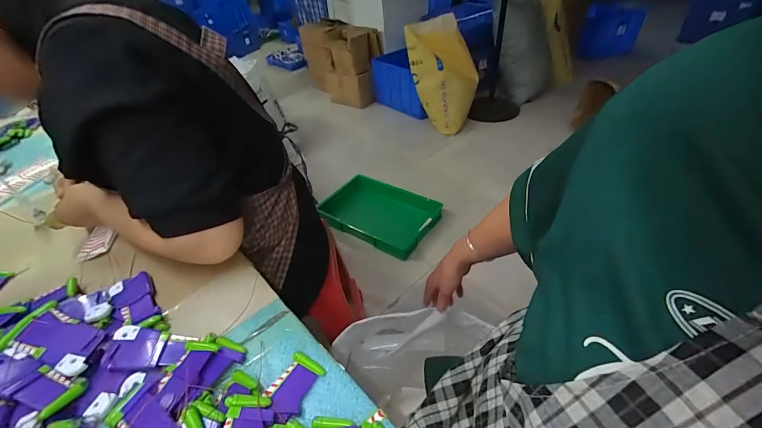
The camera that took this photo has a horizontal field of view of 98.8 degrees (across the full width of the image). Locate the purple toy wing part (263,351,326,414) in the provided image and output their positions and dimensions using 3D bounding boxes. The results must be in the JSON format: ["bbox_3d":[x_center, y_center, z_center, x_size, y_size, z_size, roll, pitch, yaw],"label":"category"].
[{"bbox_3d":[-0.096,0.189,0.364,0.040,0.018,0.061,16,46,24],"label":"purple toy wing part"}]

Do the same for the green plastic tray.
[{"bbox_3d":[-0.011,-0.001,1.667,0.543,0.113,0.369,19,48,27],"label":"green plastic tray"}]

